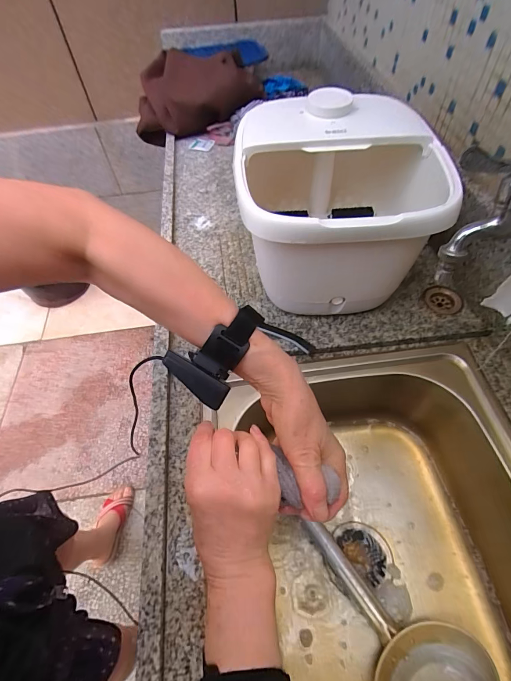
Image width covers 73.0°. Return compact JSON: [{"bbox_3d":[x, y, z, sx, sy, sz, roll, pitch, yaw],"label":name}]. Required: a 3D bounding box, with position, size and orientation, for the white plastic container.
[{"bbox_3d":[0.135,-0.228,0.595,0.284,0.231,0.322,-2,55,2],"label":"white plastic container"}]

